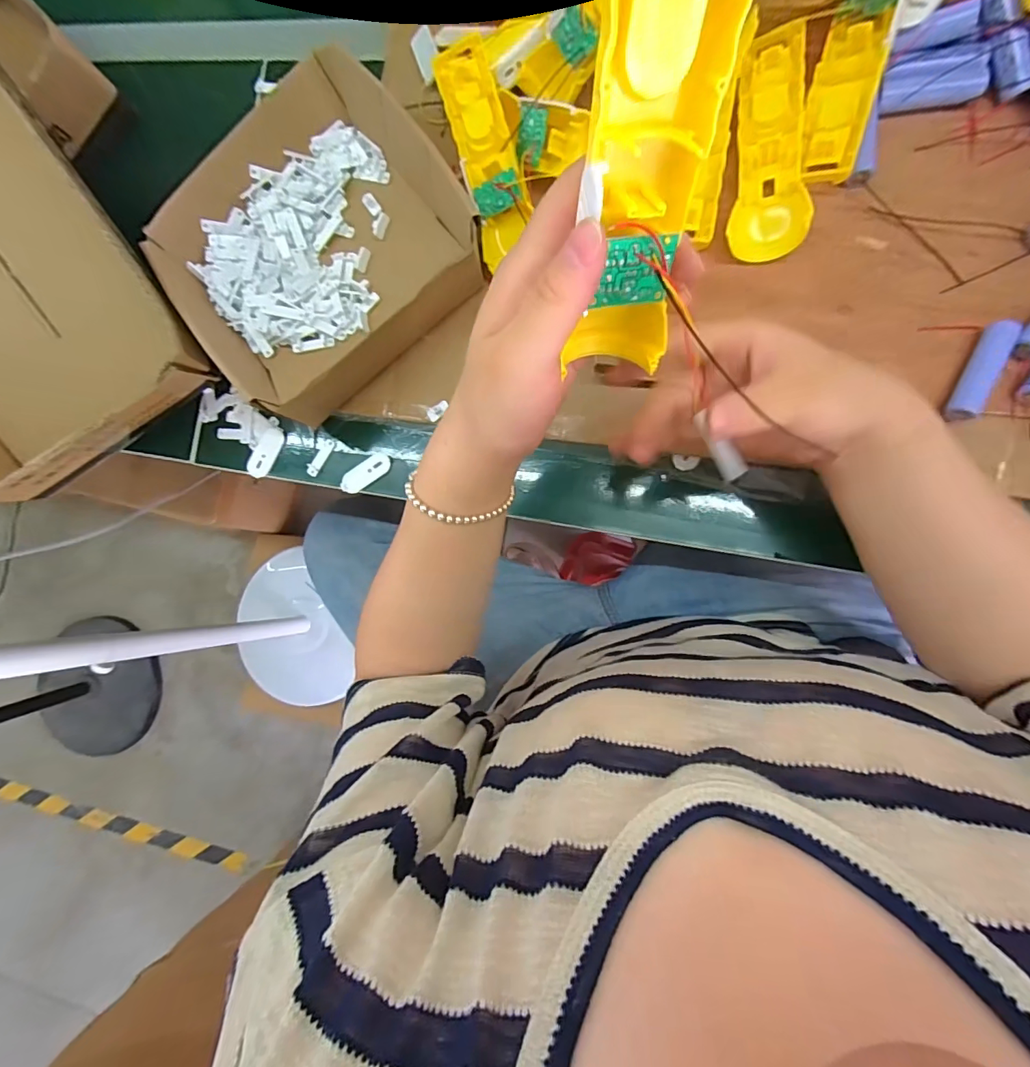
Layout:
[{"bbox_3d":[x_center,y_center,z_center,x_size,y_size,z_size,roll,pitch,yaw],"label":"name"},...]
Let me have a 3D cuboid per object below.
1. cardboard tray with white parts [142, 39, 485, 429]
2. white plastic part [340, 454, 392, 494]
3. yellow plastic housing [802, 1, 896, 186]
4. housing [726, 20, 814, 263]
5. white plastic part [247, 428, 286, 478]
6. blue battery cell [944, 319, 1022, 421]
[{"bbox_3d":[-0.167,-0.246,0.400,0.243,0.060,0.232,-36,82,5],"label":"cardboard tray with white parts"},{"bbox_3d":[-0.136,-0.054,0.428,0.048,0.011,0.018,-40,82,4],"label":"white plastic part"},{"bbox_3d":[0.229,-0.302,0.330,0.036,0.020,0.101,8,102,9],"label":"yellow plastic housing"},{"bbox_3d":[0.183,-0.281,0.344,0.046,0.029,0.160,1,87,9],"label":"housing"},{"bbox_3d":[-0.232,-0.076,0.439,0.017,0.009,0.048,28,91,9],"label":"white plastic part"},{"bbox_3d":[0.317,-0.110,0.320,0.016,0.020,0.068,26,91,9],"label":"blue battery cell"}]

